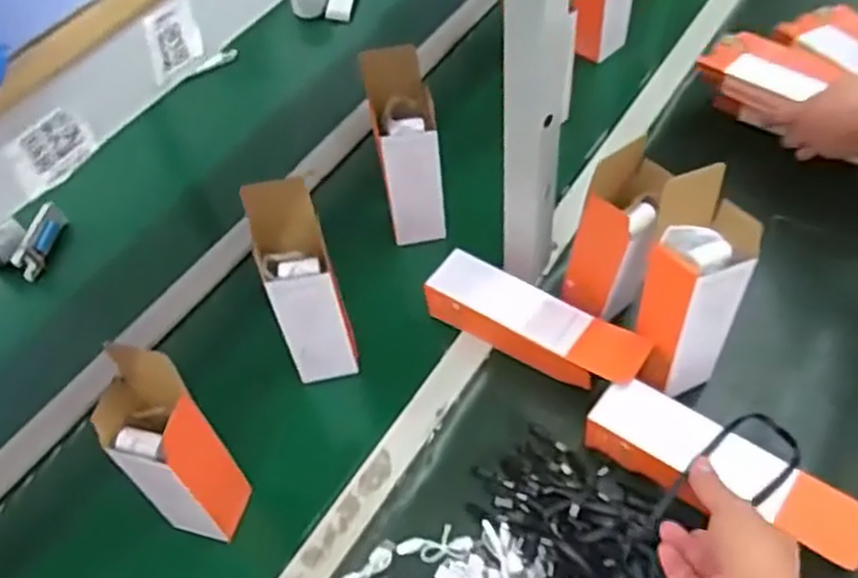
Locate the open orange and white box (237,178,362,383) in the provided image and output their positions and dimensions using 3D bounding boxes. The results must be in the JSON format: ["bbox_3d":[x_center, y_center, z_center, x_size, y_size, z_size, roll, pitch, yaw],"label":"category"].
[{"bbox_3d":[-0.126,-0.001,0.759,0.066,0.226,0.071,-18,52,-9],"label":"open orange and white box"}]

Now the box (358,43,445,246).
[{"bbox_3d":[-0.025,-0.151,0.862,0.069,0.228,0.075,-9,52,-2],"label":"box"}]

